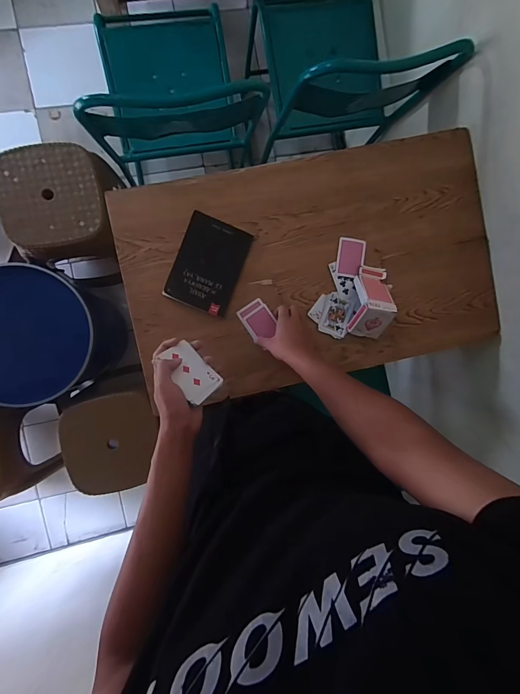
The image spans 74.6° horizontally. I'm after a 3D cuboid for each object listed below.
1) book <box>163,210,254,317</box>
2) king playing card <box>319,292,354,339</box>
[{"bbox_3d":[-0.108,-0.173,0.719,0.131,0.020,0.186,22,90,-7],"label":"book"},{"bbox_3d":[0.170,-0.071,0.758,0.060,0.004,0.092,16,90,-7],"label":"king playing card"}]

